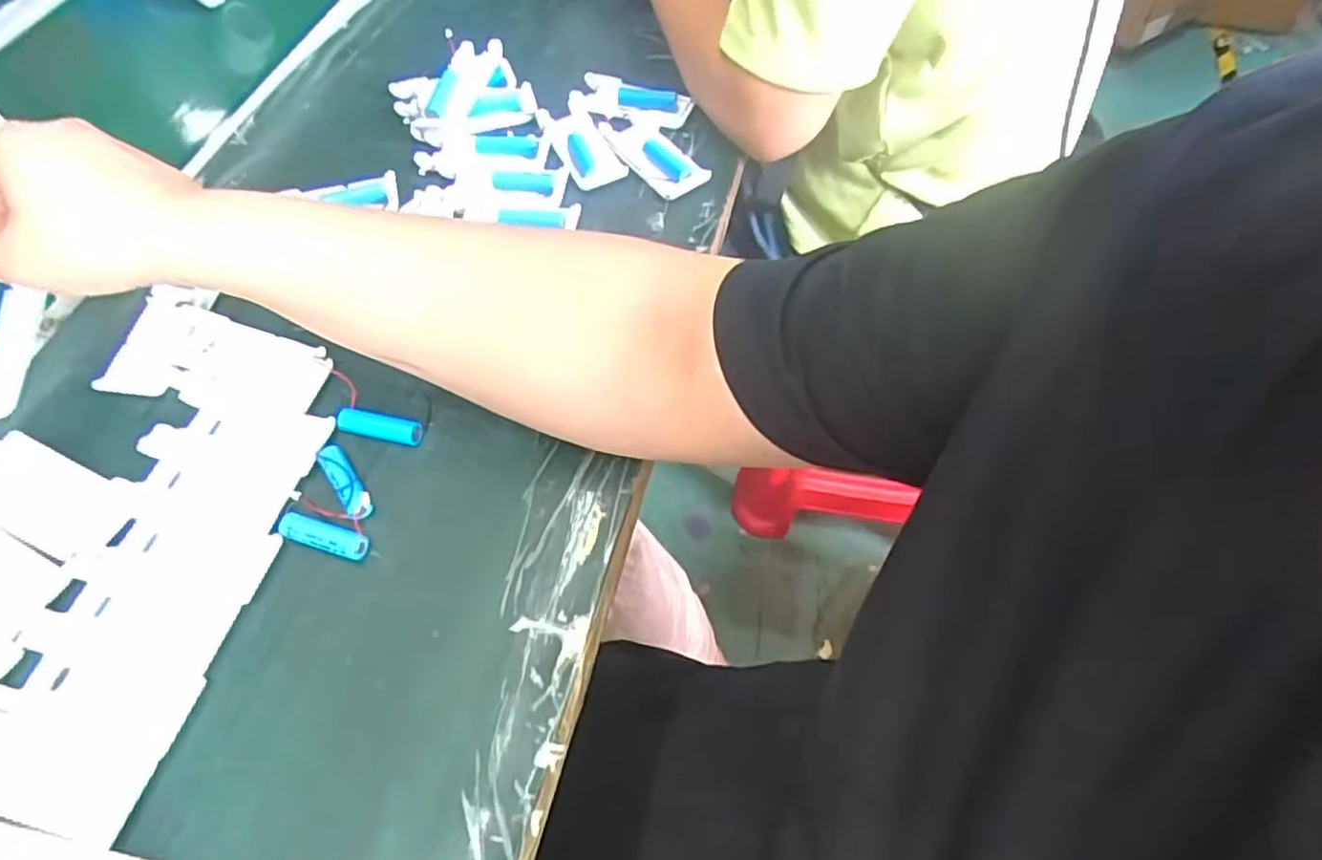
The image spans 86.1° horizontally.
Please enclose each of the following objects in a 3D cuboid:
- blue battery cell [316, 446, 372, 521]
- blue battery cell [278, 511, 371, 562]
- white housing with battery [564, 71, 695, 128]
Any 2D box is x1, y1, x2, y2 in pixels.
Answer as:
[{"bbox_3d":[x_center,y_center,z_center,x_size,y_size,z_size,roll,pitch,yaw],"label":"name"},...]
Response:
[{"bbox_3d":[-0.186,0.028,0.415,0.014,0.012,0.055,-33,64,-20],"label":"blue battery cell"},{"bbox_3d":[-0.190,0.061,0.398,0.053,0.013,0.014,14,59,8],"label":"blue battery cell"},{"bbox_3d":[-0.025,-0.283,0.606,0.102,0.014,0.055,10,58,5],"label":"white housing with battery"}]

